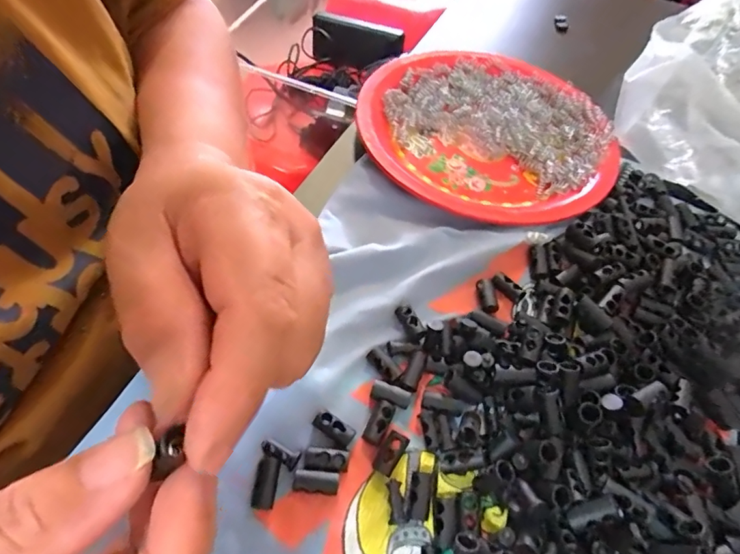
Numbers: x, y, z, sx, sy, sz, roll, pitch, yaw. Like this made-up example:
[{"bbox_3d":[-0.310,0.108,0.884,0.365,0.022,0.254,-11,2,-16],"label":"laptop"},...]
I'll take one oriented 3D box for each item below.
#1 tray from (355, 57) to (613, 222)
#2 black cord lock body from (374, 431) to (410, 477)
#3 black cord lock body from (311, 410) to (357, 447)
[{"bbox_3d":[0.074,-0.096,0.307,0.158,0.019,0.156,2,57,-4],"label":"tray"},{"bbox_3d":[0.009,0.075,0.198,0.009,0.004,0.018,34,85,5],"label":"black cord lock body"},{"bbox_3d":[-0.015,0.065,0.202,0.018,0.006,0.008,30,60,14],"label":"black cord lock body"}]

